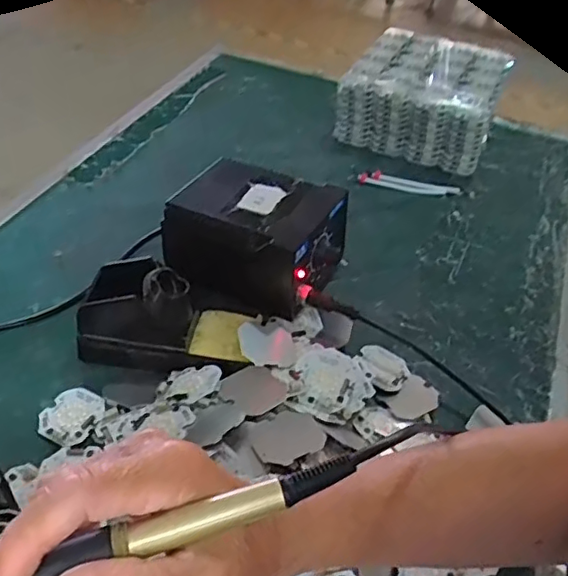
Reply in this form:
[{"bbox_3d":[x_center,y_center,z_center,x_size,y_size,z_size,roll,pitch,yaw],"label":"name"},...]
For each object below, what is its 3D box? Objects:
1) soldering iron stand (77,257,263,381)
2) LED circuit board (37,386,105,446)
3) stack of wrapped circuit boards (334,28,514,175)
[{"bbox_3d":[-0.100,0.023,0.505,0.141,0.070,0.080,2,44,-5],"label":"soldering iron stand"},{"bbox_3d":[-0.164,0.098,0.467,0.046,0.005,0.047,24,46,17],"label":"LED circuit board"},{"bbox_3d":[0.193,-0.266,0.828,0.186,0.079,0.221,19,45,12],"label":"stack of wrapped circuit boards"}]

